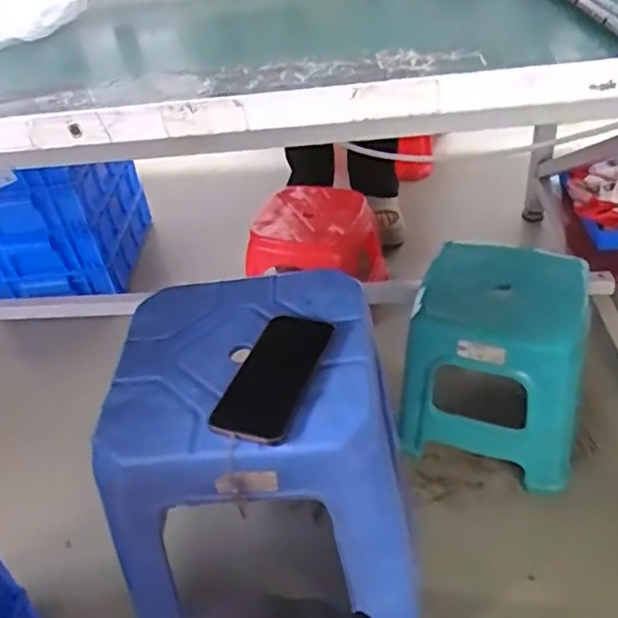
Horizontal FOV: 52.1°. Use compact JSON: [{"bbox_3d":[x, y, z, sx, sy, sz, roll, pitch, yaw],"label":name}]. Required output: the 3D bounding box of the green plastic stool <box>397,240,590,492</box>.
[{"bbox_3d":[0.283,0.076,0.965,0.243,0.250,0.230,8,41,18],"label":"green plastic stool"}]

